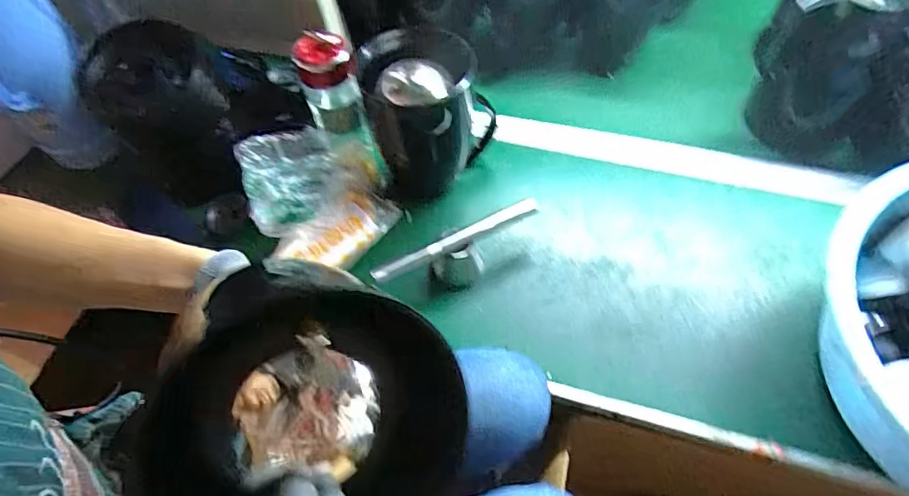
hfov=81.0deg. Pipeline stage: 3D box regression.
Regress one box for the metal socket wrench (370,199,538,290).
[{"bbox_3d":[0.010,0.010,0.609,0.200,0.057,0.038,-25,58,-11],"label":"metal socket wrench"}]

